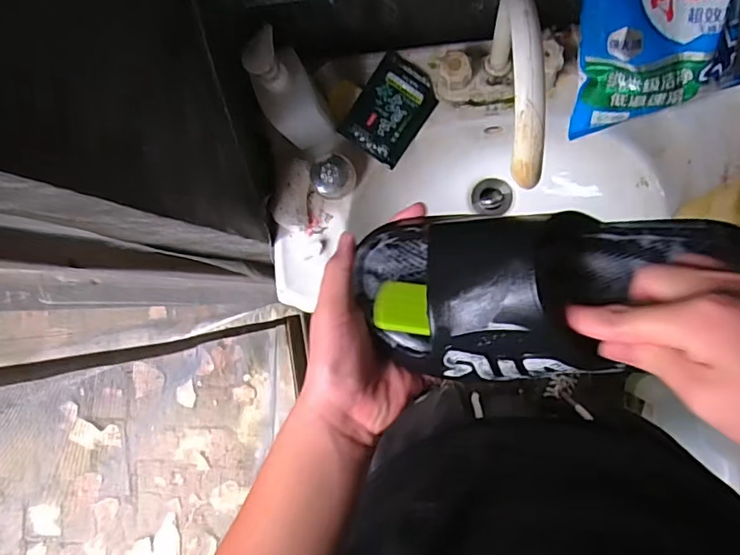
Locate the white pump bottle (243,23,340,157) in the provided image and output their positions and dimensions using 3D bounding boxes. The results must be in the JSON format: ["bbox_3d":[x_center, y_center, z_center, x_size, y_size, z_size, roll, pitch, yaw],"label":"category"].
[{"bbox_3d":[-0.092,-0.206,0.597,0.066,0.175,0.084,-33,83,6],"label":"white pump bottle"}]

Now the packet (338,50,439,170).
[{"bbox_3d":[0.029,-0.216,0.675,0.084,0.019,0.123,34,93,9],"label":"packet"}]

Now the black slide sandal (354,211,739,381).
[{"bbox_3d":[0.123,0.000,0.346,0.261,0.074,0.111,-11,86,5],"label":"black slide sandal"}]

